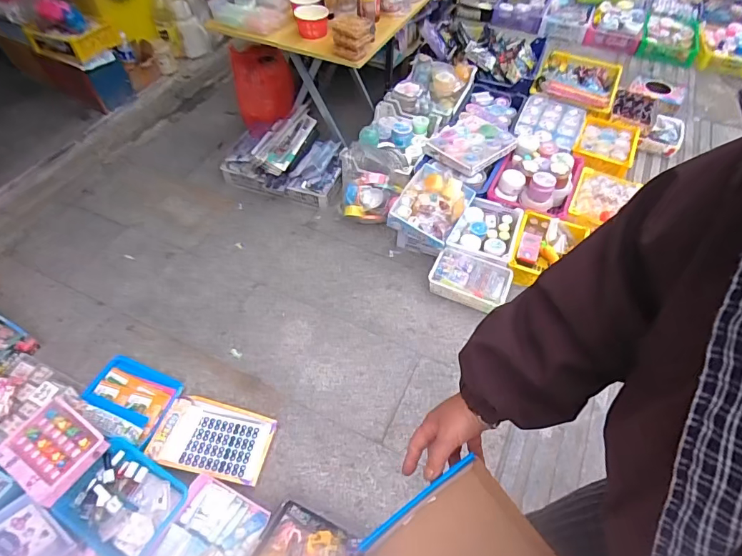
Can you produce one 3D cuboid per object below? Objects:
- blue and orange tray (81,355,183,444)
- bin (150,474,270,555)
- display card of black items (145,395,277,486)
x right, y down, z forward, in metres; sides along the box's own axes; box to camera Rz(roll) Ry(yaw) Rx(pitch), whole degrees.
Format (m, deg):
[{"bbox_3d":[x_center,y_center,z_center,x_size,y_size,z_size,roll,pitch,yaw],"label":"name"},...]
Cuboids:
[{"bbox_3d":[-0.663,0.319,1.214,0.242,0.032,0.163,21,54,10],"label":"blue and orange tray"},{"bbox_3d":[-0.378,0.600,0.995,0.203,0.044,0.235,24,54,12],"label":"bin"},{"bbox_3d":[-0.415,0.416,1.152,0.291,0.022,0.182,13,53,5],"label":"display card of black items"}]

